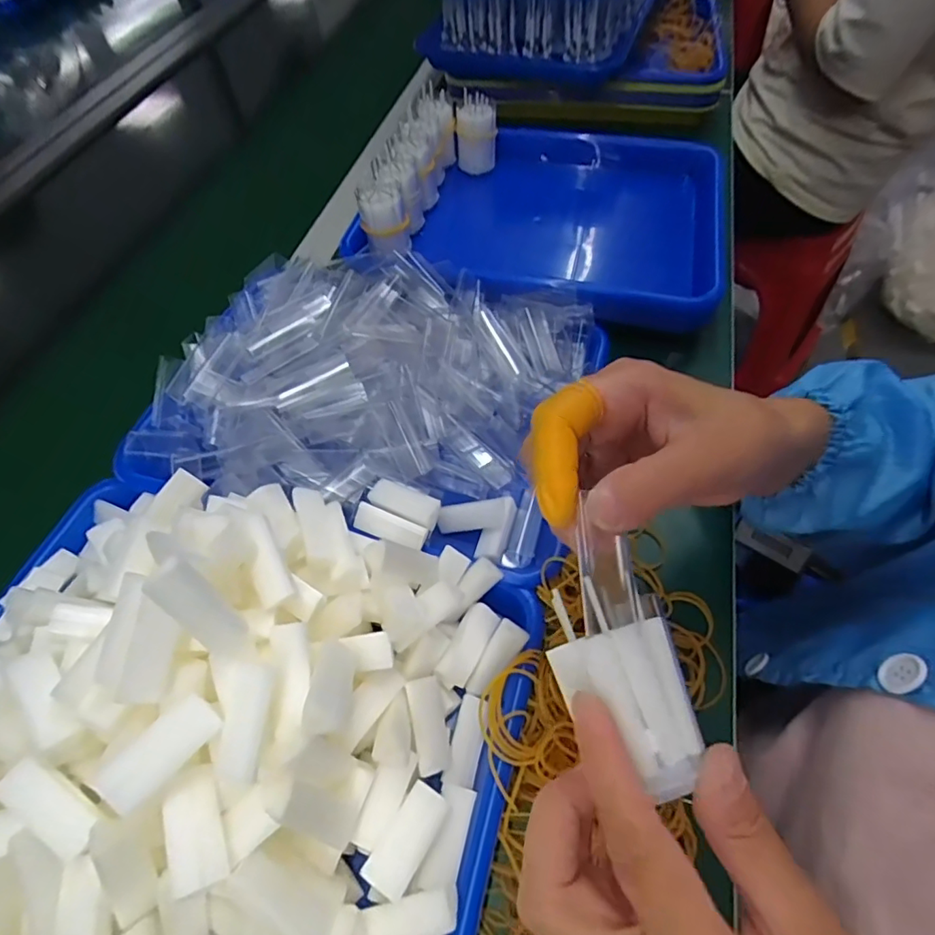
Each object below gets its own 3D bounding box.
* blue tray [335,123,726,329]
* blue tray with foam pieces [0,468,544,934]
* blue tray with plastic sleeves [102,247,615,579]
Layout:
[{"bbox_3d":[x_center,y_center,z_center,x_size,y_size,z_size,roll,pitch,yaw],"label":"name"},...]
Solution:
[{"bbox_3d":[0.085,-0.236,0.538,0.323,0.069,0.272,14,59,12],"label":"blue tray"},{"bbox_3d":[-0.143,0.107,0.264,0.331,0.121,0.237,12,59,11],"label":"blue tray with foam pieces"},{"bbox_3d":[-0.062,-0.064,0.408,0.338,0.070,0.240,13,59,11],"label":"blue tray with plastic sleeves"}]

